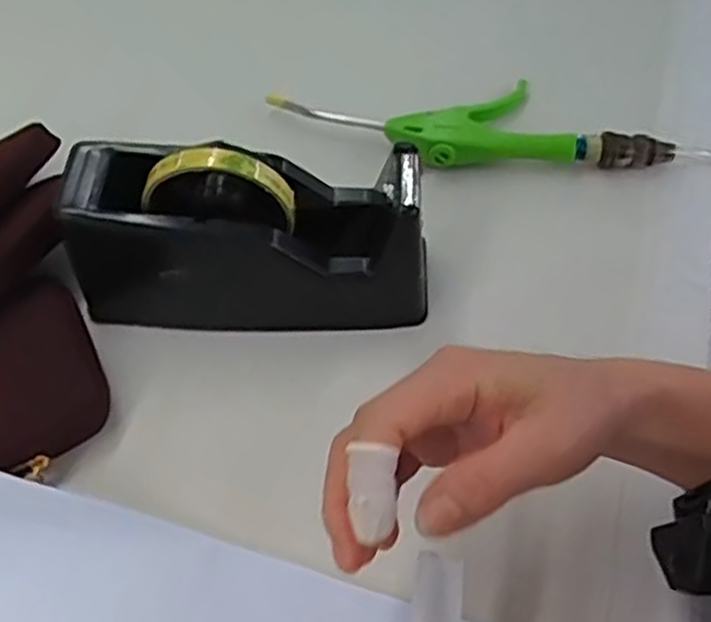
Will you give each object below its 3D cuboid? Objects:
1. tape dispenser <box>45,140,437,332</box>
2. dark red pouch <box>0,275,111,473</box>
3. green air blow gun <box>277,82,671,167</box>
[{"bbox_3d":[-0.061,-0.049,0.431,0.202,0.099,0.077,2,56,3],"label":"tape dispenser"},{"bbox_3d":[-0.187,0.037,0.424,0.079,0.020,0.100,-26,74,-11],"label":"dark red pouch"},{"bbox_3d":[0.078,-0.133,0.534,0.270,0.024,0.072,-1,56,1],"label":"green air blow gun"}]

